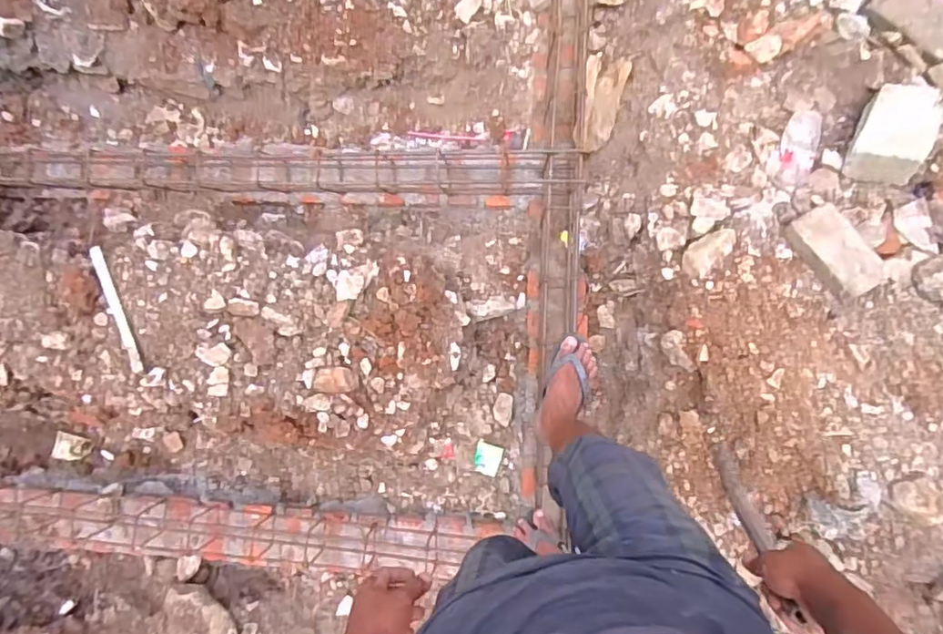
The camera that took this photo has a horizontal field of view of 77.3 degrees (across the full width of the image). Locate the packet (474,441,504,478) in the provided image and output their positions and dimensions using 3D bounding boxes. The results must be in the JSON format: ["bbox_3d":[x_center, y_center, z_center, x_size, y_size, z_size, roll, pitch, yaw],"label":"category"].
[{"bbox_3d":[0.043,0.382,1.587,0.069,0.010,0.083,17,87,5],"label":"packet"}]

